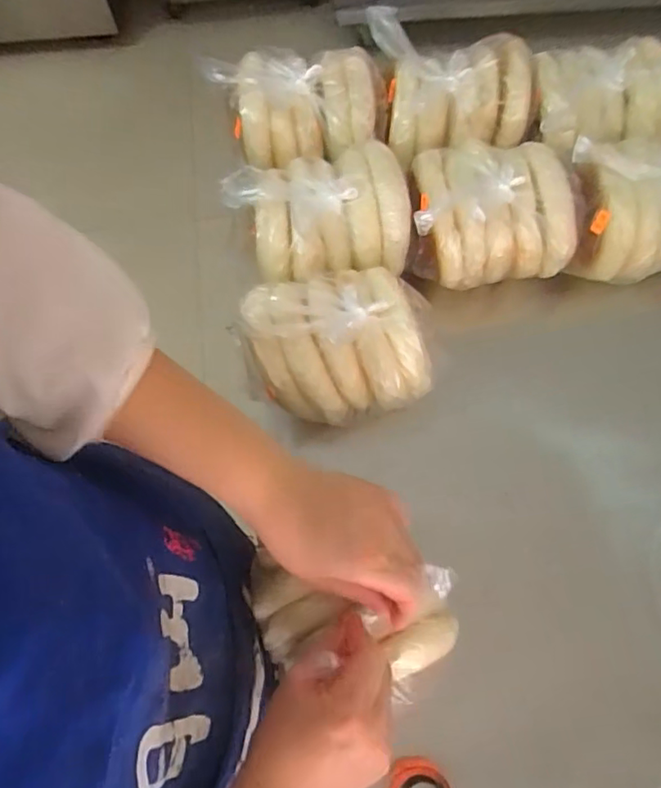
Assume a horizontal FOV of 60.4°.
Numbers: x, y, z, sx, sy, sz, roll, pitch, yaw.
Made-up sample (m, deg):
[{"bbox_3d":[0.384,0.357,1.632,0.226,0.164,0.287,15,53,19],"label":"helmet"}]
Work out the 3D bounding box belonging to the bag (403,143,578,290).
[{"bbox_3d":[0.157,-0.185,0.588,0.168,0.112,0.119,-10,71,-3],"label":"bag"}]

